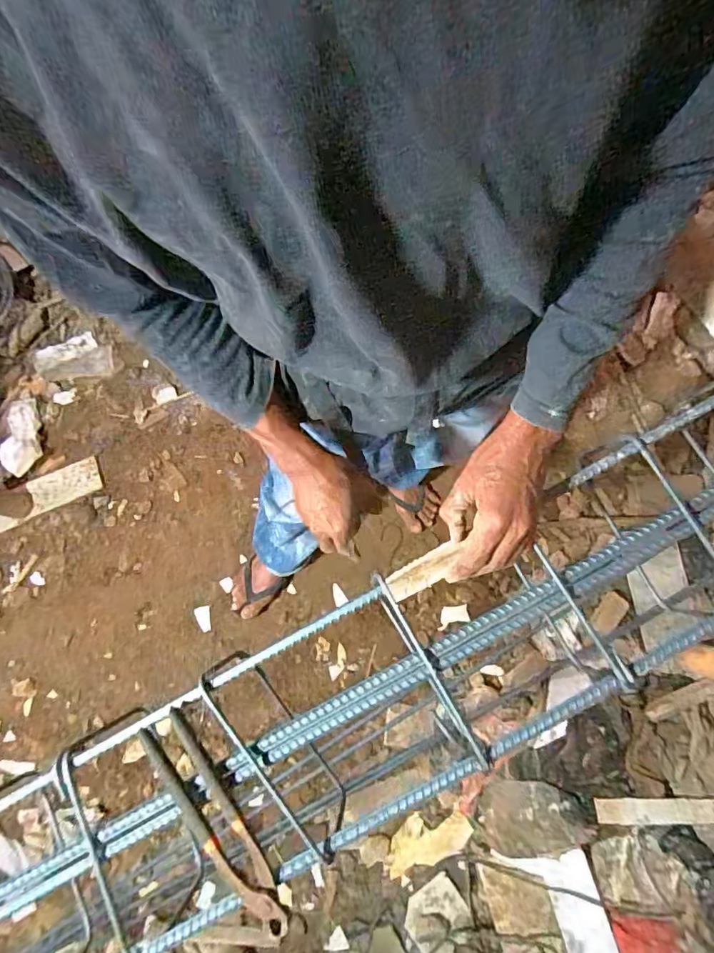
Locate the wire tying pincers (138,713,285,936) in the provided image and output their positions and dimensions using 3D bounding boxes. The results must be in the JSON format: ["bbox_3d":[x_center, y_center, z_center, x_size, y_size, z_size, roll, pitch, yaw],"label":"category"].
[{"bbox_3d":[-0.136,0.327,0.476,0.051,0.024,0.213,-37,78,-3],"label":"wire tying pincers"}]

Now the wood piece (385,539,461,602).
[{"bbox_3d":[0.068,0.096,0.506,0.080,0.007,0.030,-36,81,6],"label":"wood piece"}]

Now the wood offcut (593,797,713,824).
[{"bbox_3d":[0.664,0.735,1.107,0.262,0.008,0.049,-5,67,7],"label":"wood offcut"}]

